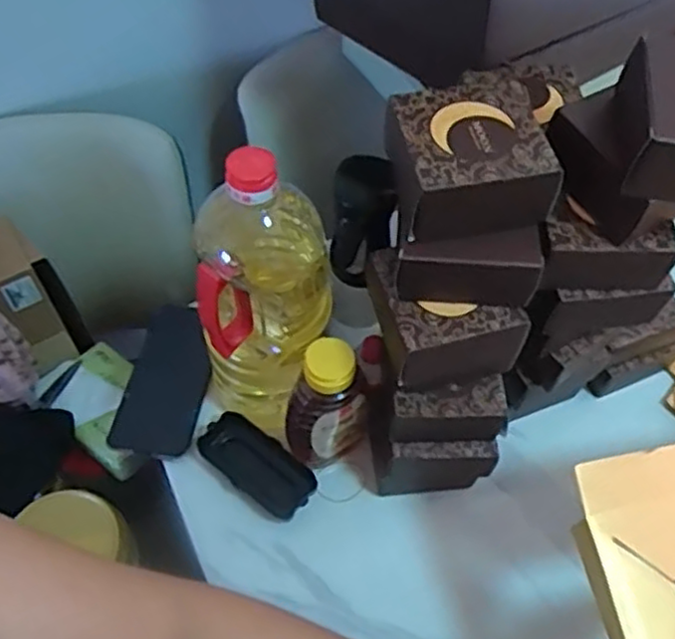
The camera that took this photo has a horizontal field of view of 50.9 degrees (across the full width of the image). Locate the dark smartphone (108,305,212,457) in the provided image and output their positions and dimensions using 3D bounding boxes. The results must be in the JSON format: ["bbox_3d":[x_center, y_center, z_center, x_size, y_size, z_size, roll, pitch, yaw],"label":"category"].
[{"bbox_3d":[-0.160,0.058,0.676,0.074,0.014,0.142,15,76,6],"label":"dark smartphone"}]

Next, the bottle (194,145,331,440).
[{"bbox_3d":[-0.060,-0.007,0.568,0.107,0.270,0.096,-7,58,-6],"label":"bottle"}]

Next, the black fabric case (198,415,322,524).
[{"bbox_3d":[-0.071,0.131,0.641,0.112,0.024,0.051,36,63,19],"label":"black fabric case"}]

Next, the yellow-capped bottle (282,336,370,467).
[{"bbox_3d":[-0.008,0.076,0.597,0.050,0.145,0.065,37,64,20],"label":"yellow-capped bottle"}]

